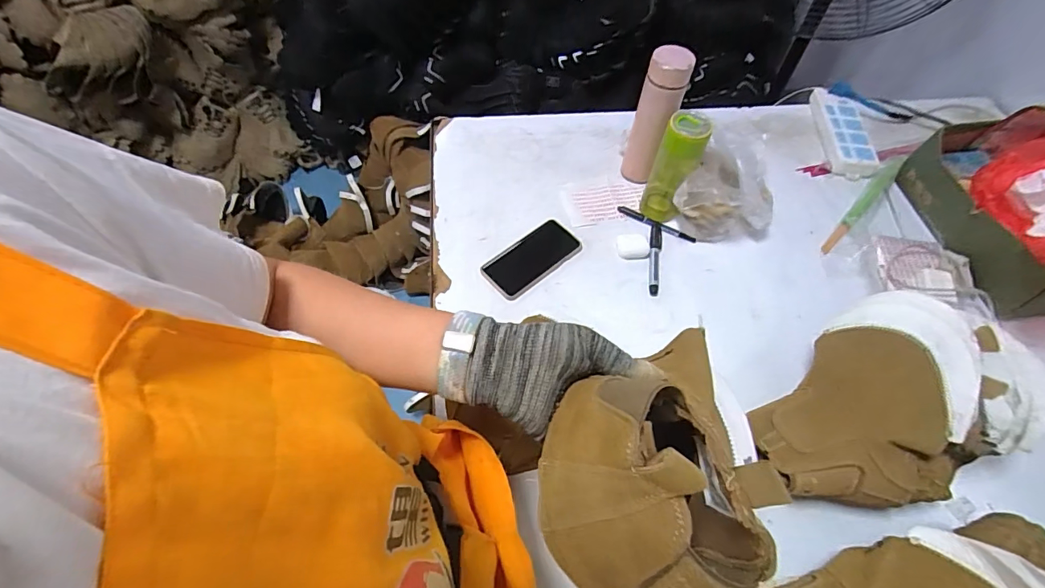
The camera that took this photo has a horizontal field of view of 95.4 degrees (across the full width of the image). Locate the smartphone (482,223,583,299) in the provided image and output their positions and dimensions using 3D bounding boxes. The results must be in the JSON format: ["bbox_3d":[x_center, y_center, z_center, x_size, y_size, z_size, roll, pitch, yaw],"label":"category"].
[{"bbox_3d":[0.016,-0.058,0.770,0.155,0.012,0.075,-35,65,-21],"label":"smartphone"}]

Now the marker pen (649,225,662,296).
[{"bbox_3d":[0.216,-0.059,0.774,0.018,0.011,0.141,10,58,5],"label":"marker pen"}]

